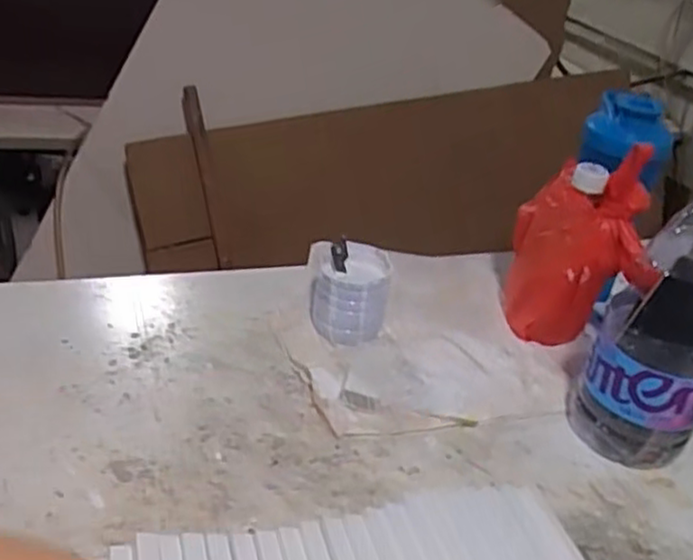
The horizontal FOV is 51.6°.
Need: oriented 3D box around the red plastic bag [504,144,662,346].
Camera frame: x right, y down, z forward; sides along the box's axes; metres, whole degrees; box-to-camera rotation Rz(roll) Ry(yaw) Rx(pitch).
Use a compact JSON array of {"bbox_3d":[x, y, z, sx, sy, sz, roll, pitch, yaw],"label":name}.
[{"bbox_3d":[0.230,-0.033,0.707,0.127,0.200,0.099,14,33,11],"label":"red plastic bag"}]

